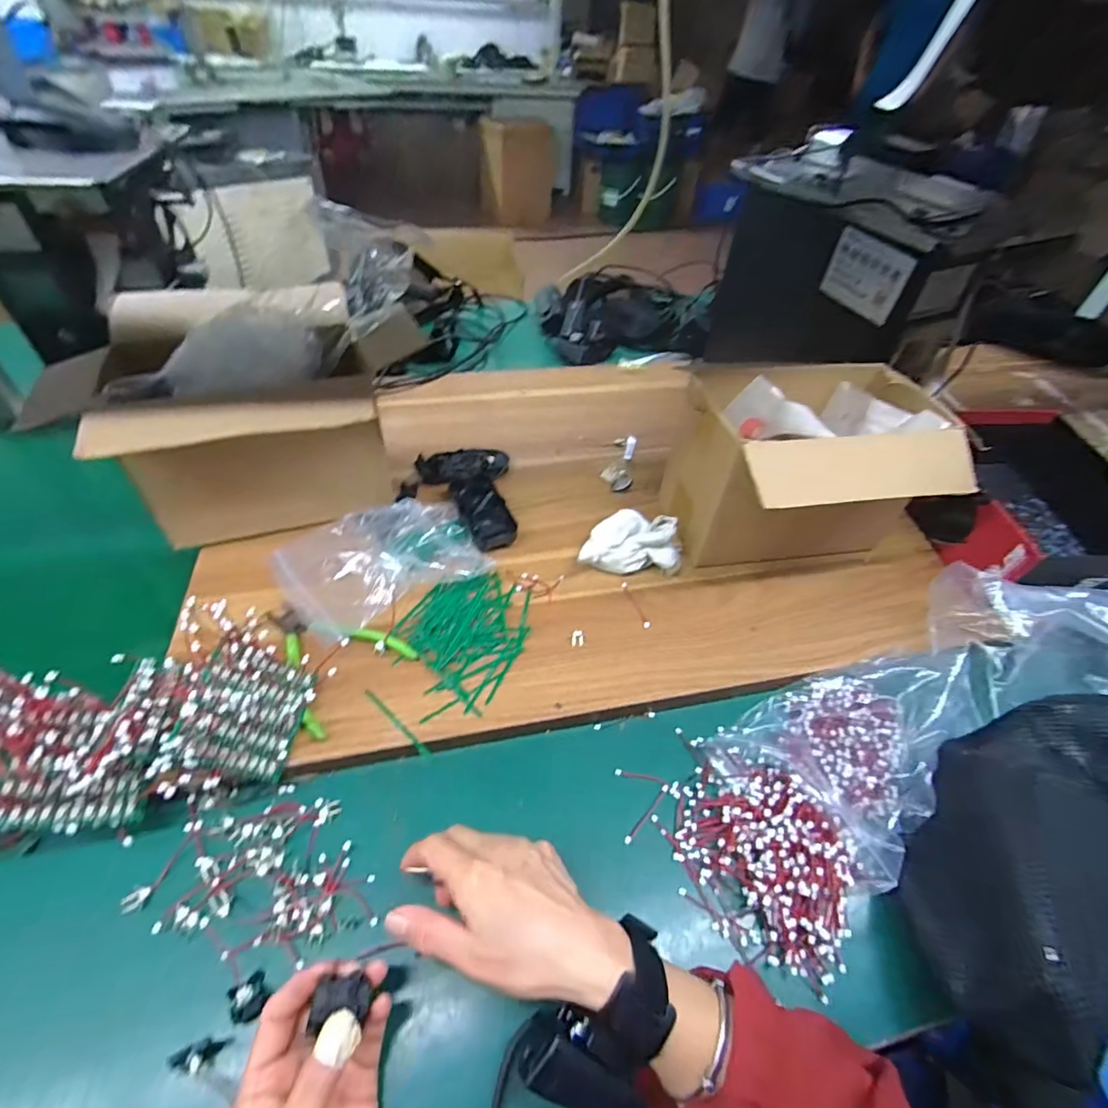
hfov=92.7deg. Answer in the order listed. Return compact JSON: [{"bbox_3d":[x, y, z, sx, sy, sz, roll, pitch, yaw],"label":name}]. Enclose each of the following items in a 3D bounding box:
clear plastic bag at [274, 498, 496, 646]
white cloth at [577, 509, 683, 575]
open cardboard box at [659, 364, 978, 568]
[{"bbox_3d":[-0.172,-0.005,0.541,0.193,0.052,0.158,-27,55,-26],"label":"clear plastic bag"},{"bbox_3d":[0.088,-0.017,0.572,0.103,0.060,0.069,12,47,7],"label":"white cloth"},{"bbox_3d":[0.267,-0.090,0.585,0.248,0.173,0.212,-6,48,-10],"label":"open cardboard box"}]

